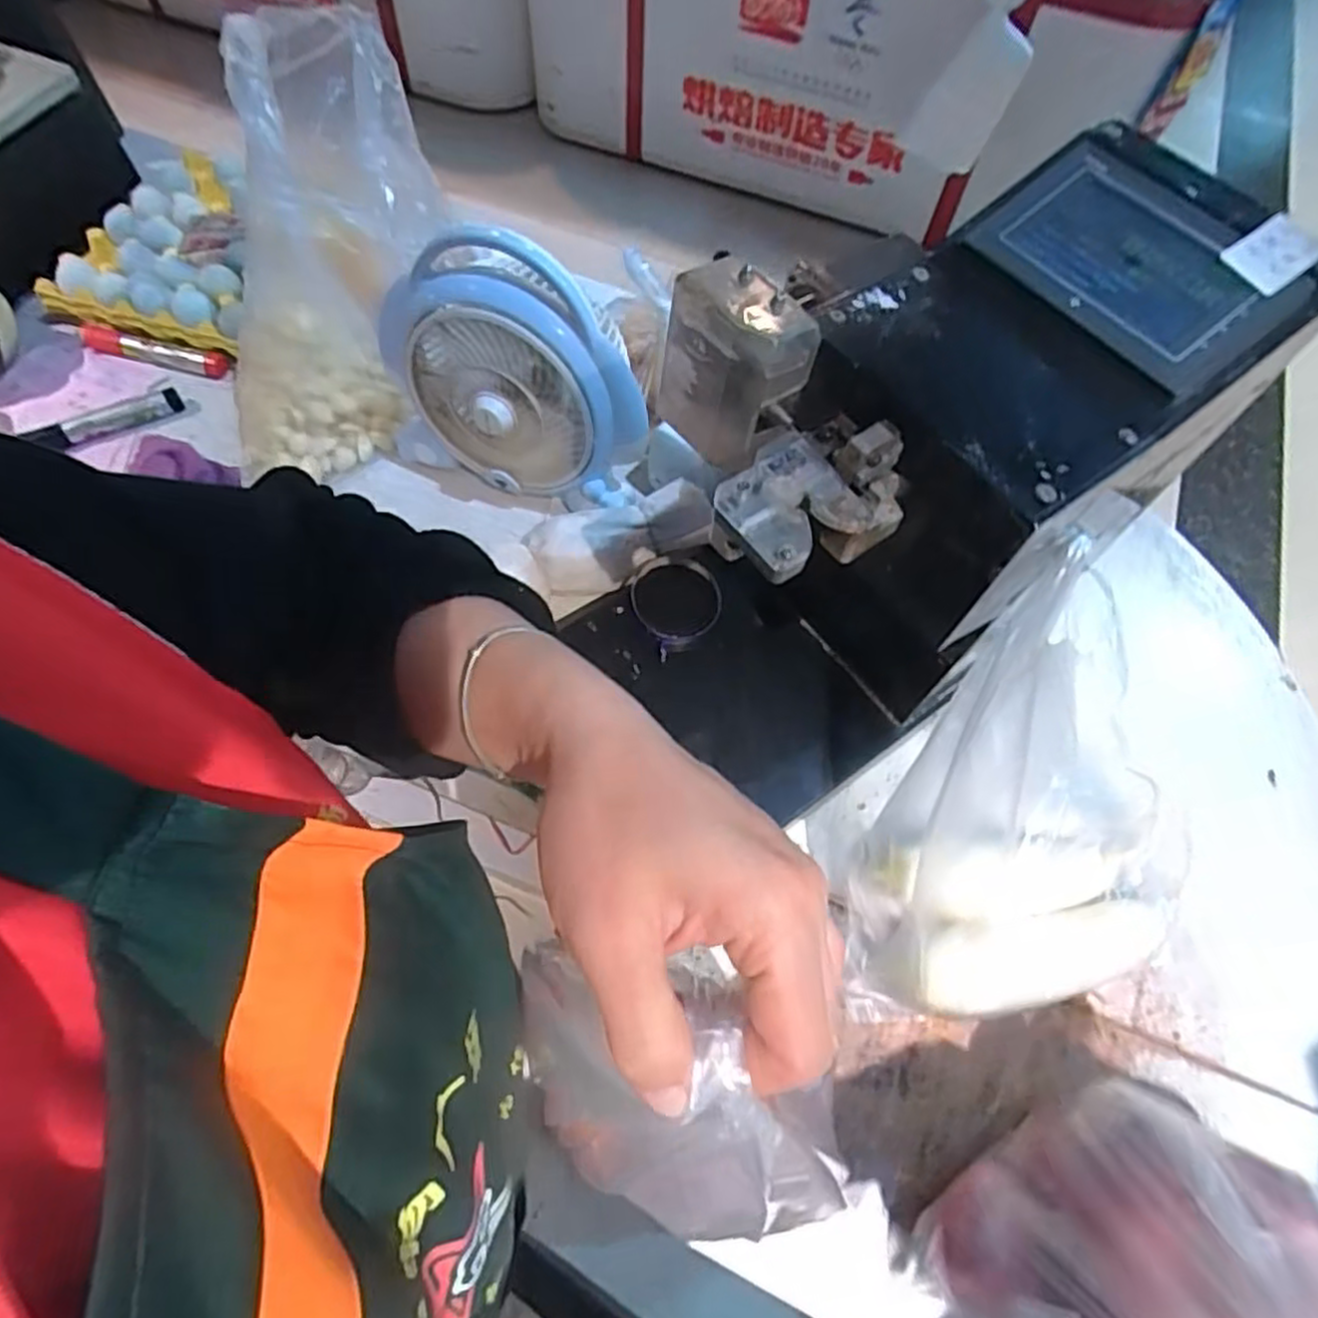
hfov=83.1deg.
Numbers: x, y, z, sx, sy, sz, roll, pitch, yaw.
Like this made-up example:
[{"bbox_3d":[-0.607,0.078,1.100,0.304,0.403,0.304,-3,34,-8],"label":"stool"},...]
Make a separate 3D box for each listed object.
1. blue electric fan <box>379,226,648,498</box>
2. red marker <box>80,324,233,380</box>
[{"bbox_3d":[-0.140,-0.255,0.685,0.266,0.230,0.094,25,63,9],"label":"blue electric fan"},{"bbox_3d":[-0.570,-0.348,0.842,0.177,0.025,0.023,14,62,4],"label":"red marker"}]

